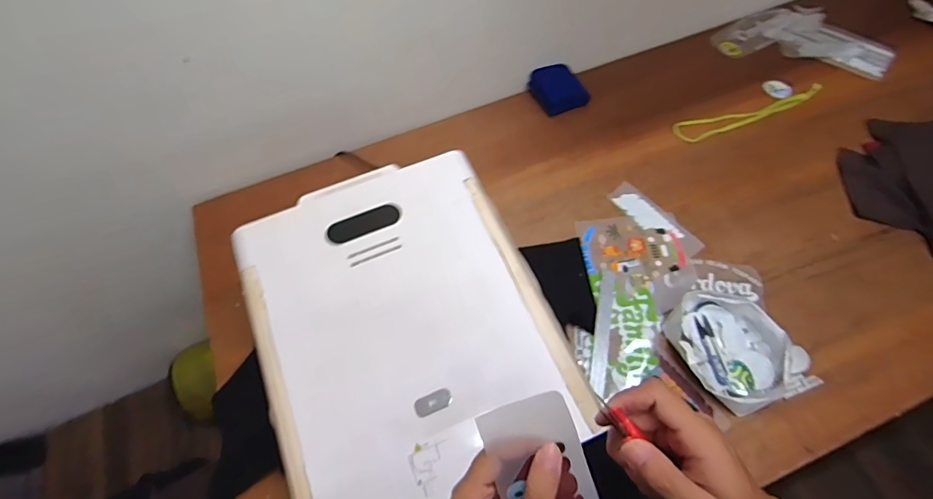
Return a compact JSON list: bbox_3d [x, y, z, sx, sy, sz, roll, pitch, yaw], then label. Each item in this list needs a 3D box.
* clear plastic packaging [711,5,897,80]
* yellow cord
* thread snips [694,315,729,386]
[{"bbox_3d":[0.822,-0.533,1.166,0.386,0.024,0.195,13,62,9],"label":"clear plastic packaging"},{"bbox_3d":[0.639,-0.302,1.061,0.375,0.014,0.056,-17,69,-7],"label":"yellow cord"},{"bbox_3d":[0.415,0.168,0.799,0.023,0.015,0.119,-5,61,0],"label":"thread snips"}]

